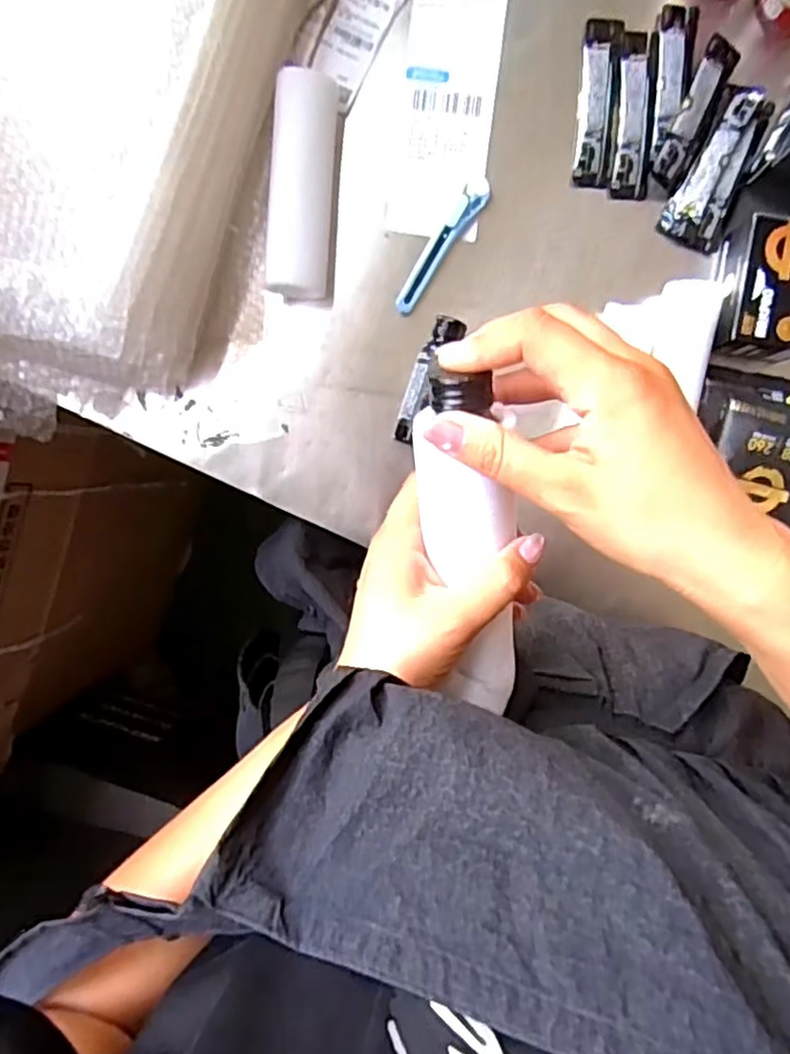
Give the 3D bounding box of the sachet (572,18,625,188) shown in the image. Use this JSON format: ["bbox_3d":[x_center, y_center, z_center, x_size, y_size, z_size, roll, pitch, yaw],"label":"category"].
[{"bbox_3d":[0.168,-0.350,0.566,0.031,0.006,0.130,4,95,1],"label":"sachet"}]

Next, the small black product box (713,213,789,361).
[{"bbox_3d":[0.298,-0.188,0.554,0.068,0.058,0.105,10,95,0],"label":"small black product box"}]

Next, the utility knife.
[{"bbox_3d":[0.038,-0.237,0.579,0.021,0.009,0.125,36,94,-2],"label":"utility knife"}]

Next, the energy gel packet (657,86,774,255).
[{"bbox_3d":[0.267,-0.297,0.566,0.047,0.010,0.128,24,95,-1],"label":"energy gel packet"}]

